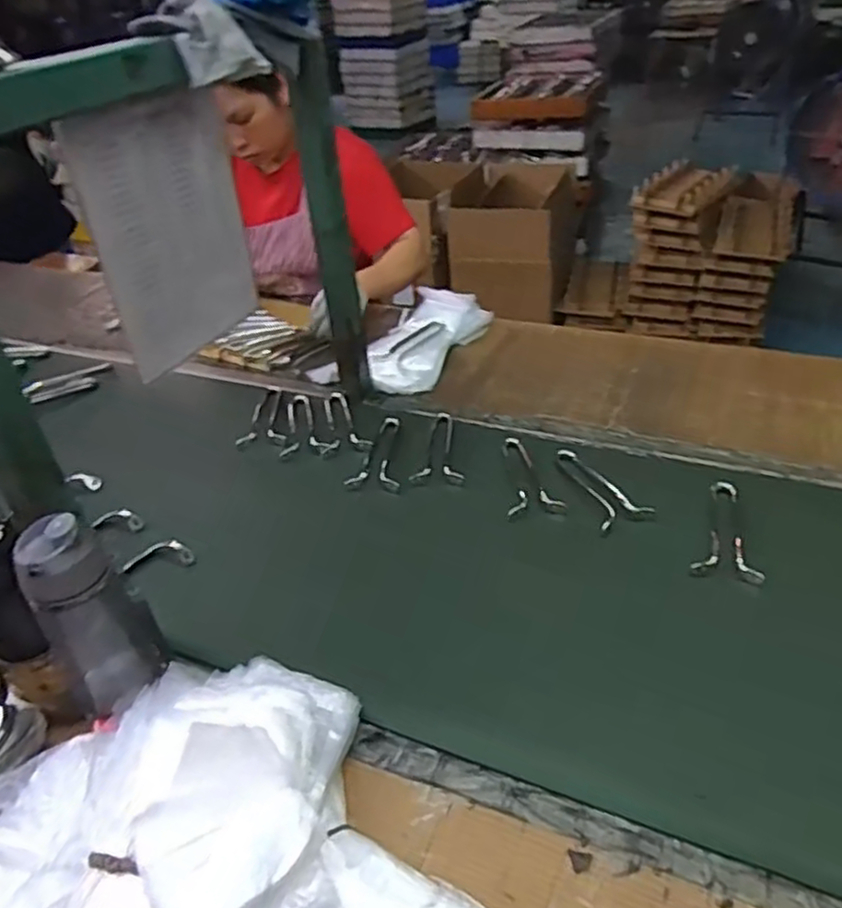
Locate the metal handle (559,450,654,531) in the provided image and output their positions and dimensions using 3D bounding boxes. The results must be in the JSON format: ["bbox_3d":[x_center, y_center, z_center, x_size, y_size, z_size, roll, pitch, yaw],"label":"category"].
[{"bbox_3d":[0.217,0.040,0.910,0.069,0.007,0.162,-17,36,-17],"label":"metal handle"}]

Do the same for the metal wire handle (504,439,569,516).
[{"bbox_3d":[0.138,0.025,0.951,0.072,0.004,0.169,-6,34,-2],"label":"metal wire handle"}]

